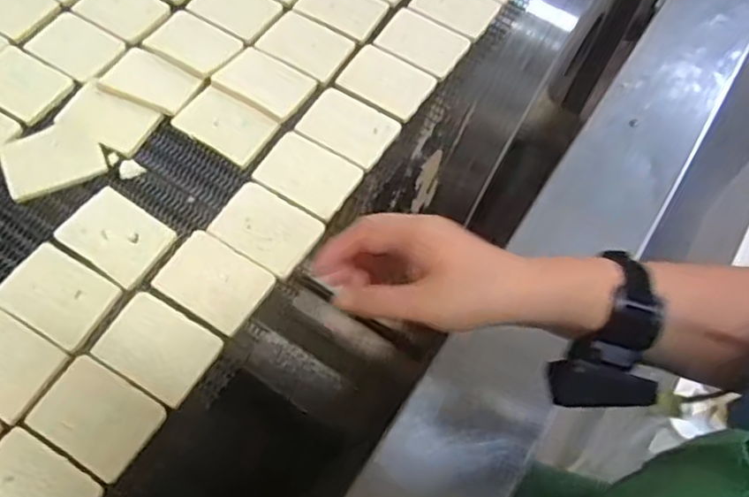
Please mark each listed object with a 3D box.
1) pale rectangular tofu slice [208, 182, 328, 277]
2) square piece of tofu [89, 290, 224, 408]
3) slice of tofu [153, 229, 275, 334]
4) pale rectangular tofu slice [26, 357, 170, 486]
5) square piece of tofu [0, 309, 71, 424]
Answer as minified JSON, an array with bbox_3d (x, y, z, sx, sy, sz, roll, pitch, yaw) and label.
[{"bbox_3d":[-0.085,-0.017,0.521,0.076,0.004,0.058,29,65,12],"label":"pale rectangular tofu slice"},{"bbox_3d":[-0.155,0.070,0.473,0.076,0.005,0.058,29,65,11],"label":"square piece of tofu"},{"bbox_3d":[-0.121,0.025,0.498,0.077,0.005,0.057,31,65,12],"label":"slice of tofu"},{"bbox_3d":[-0.189,0.114,0.448,0.079,0.004,0.058,29,65,11],"label":"pale rectangular tofu slice"},{"bbox_3d":[-0.263,0.078,0.461,0.079,0.004,0.057,28,65,11],"label":"square piece of tofu"}]

